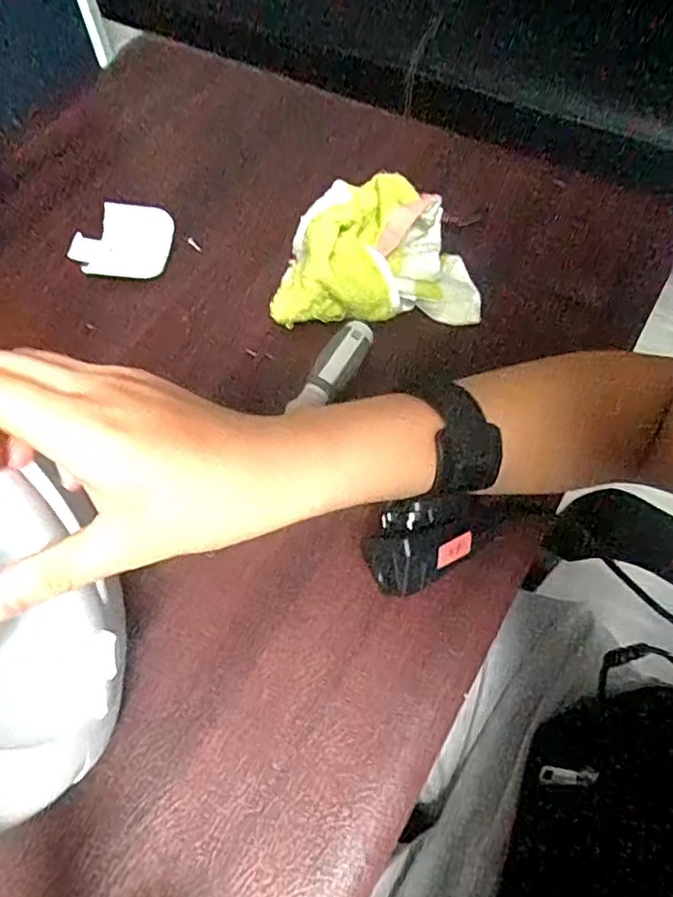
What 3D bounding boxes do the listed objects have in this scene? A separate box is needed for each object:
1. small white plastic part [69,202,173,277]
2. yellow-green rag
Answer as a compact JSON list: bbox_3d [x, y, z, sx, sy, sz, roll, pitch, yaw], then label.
[{"bbox_3d":[-0.178,-0.169,0.526,0.079,0.012,0.074,3,58,5],"label":"small white plastic part"},{"bbox_3d":[0.026,-0.152,0.473,0.148,0.061,0.113,-5,58,0],"label":"yellow-green rag"}]

